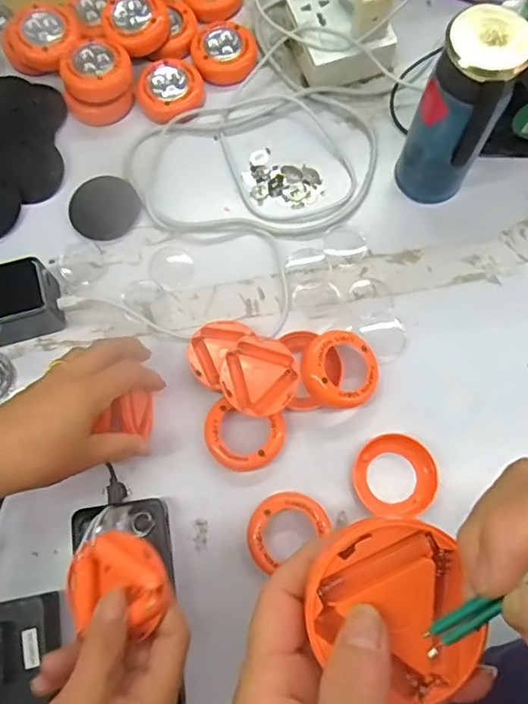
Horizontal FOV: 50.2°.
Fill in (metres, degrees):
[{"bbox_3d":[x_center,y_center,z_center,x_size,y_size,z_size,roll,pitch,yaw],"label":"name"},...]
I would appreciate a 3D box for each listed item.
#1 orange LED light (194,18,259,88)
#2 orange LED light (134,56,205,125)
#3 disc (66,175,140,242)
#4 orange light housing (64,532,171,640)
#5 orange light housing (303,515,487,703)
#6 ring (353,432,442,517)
[{"bbox_3d":[-0.038,-0.308,0.577,0.060,0.022,0.075,9,75,4],"label":"orange LED light"},{"bbox_3d":[-0.096,-0.265,0.567,0.066,0.019,0.061,0,75,1],"label":"orange LED light"},{"bbox_3d":[-0.152,-0.137,0.536,0.064,0.009,0.063,0,75,1],"label":"disc"},{"bbox_3d":[-0.088,0.139,0.336,0.060,0.016,0.060,0,75,1],"label":"orange light housing"},{"bbox_3d":[0.049,0.098,0.213,0.060,0.014,0.066,0,75,1],"label":"orange light housing"},{"bbox_3d":[0.108,0.100,0.459,0.068,0.011,0.066,0,75,1],"label":"ring"}]

